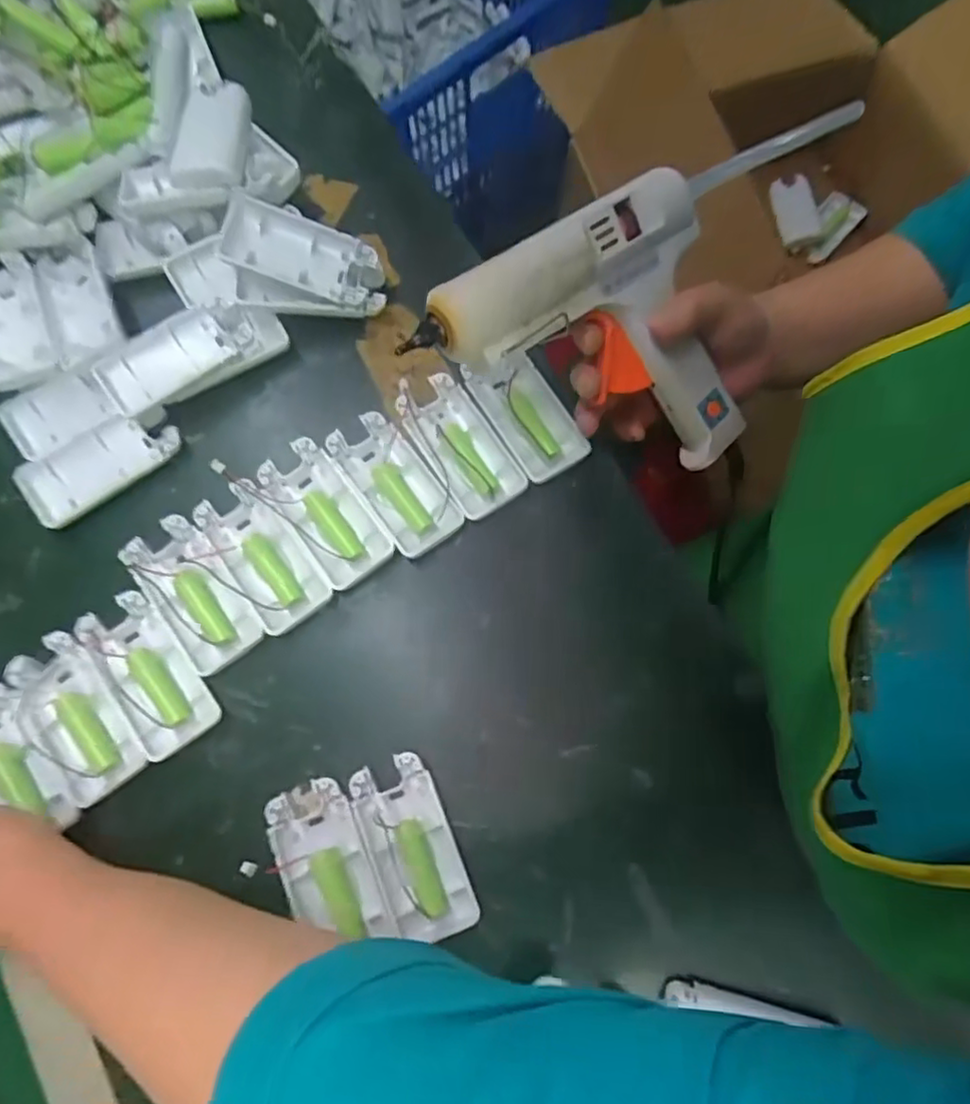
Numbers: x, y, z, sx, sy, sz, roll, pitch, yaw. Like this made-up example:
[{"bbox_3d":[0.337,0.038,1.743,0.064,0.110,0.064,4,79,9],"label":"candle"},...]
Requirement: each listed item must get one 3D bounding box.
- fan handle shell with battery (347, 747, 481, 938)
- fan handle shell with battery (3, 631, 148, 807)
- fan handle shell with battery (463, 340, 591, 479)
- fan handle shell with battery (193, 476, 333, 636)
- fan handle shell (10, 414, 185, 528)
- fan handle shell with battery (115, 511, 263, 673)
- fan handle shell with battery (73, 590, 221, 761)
[{"bbox_3d":[-0.039,0.163,0.359,0.043,0.016,0.095,-23,77,-6],"label":"fan handle shell with battery"},{"bbox_3d":[-0.237,0.096,0.371,0.050,0.012,0.094,-36,79,-8],"label":"fan handle shell with battery"},{"bbox_3d":[0.025,-0.090,0.409,0.044,0.014,0.093,-32,78,-8],"label":"fan handle shell with battery"},{"bbox_3d":[-0.135,0.002,0.392,0.044,0.016,0.091,-37,79,-9],"label":"fan handle shell with battery"},{"bbox_3d":[-0.241,-0.057,0.407,0.095,0.010,0.046,-36,79,-8],"label":"fan handle shell"},{"bbox_3d":[-0.173,0.023,0.389,0.048,0.014,0.095,-37,79,-9],"label":"fan handle shell with battery"},{"bbox_3d":[-0.195,0.069,0.373,0.044,0.020,0.094,-36,79,-8],"label":"fan handle shell with battery"}]

